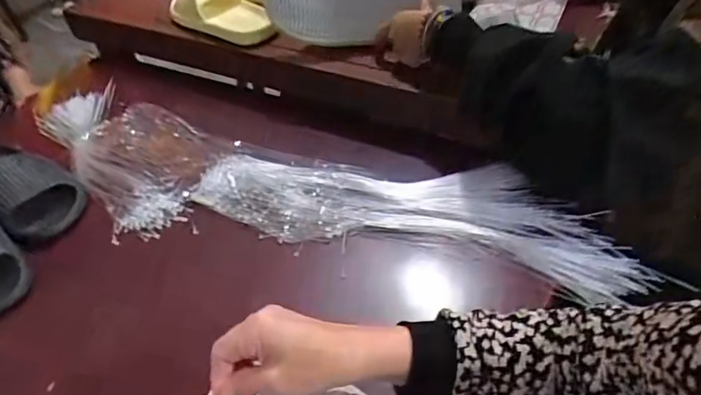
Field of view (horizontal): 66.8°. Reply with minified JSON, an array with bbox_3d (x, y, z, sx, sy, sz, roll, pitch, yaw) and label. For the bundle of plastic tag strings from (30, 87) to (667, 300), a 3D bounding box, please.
[{"bbox_3d":[-0.119,-0.032,0.735,0.910,0.038,0.256,10,43,17],"label":"bundle of plastic tag strings"}]

